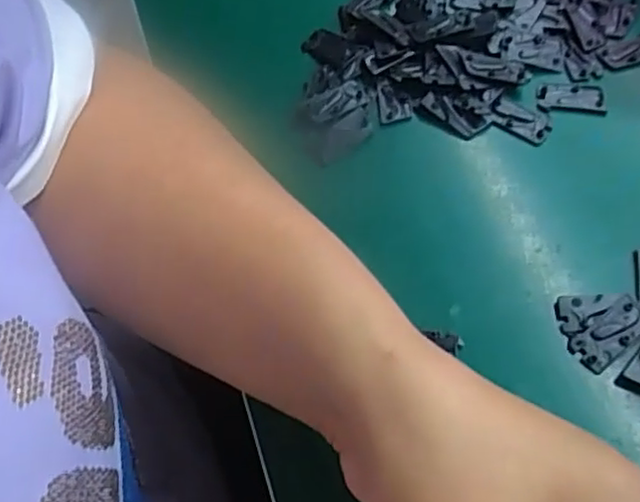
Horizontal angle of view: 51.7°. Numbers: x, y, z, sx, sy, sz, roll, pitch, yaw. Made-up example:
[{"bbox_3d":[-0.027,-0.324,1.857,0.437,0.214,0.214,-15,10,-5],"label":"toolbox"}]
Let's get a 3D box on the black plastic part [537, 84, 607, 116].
[{"bbox_3d":[0.130,-0.079,0.342,0.034,0.004,0.017,6,61,7],"label":"black plastic part"}]

